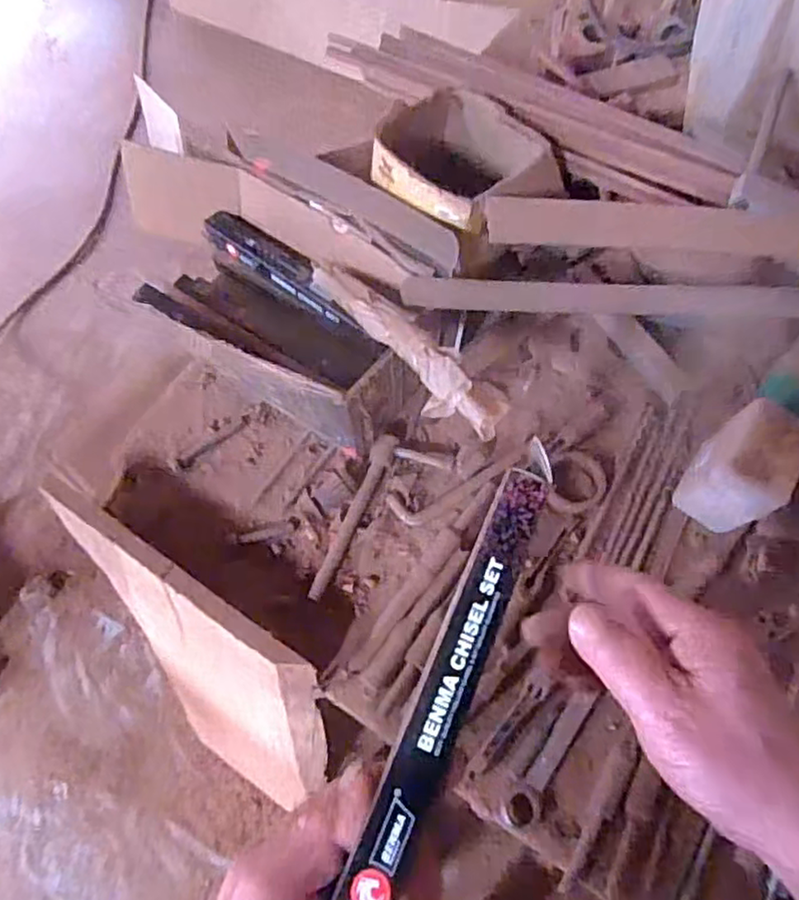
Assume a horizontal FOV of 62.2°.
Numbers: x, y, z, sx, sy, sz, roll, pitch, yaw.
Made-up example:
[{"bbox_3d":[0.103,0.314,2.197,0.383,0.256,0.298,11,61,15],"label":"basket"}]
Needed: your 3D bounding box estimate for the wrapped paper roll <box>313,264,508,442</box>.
[{"bbox_3d":[-0.007,-0.094,0.535,0.038,0.034,0.255,-31,50,-14],"label":"wrapped paper roll"}]

